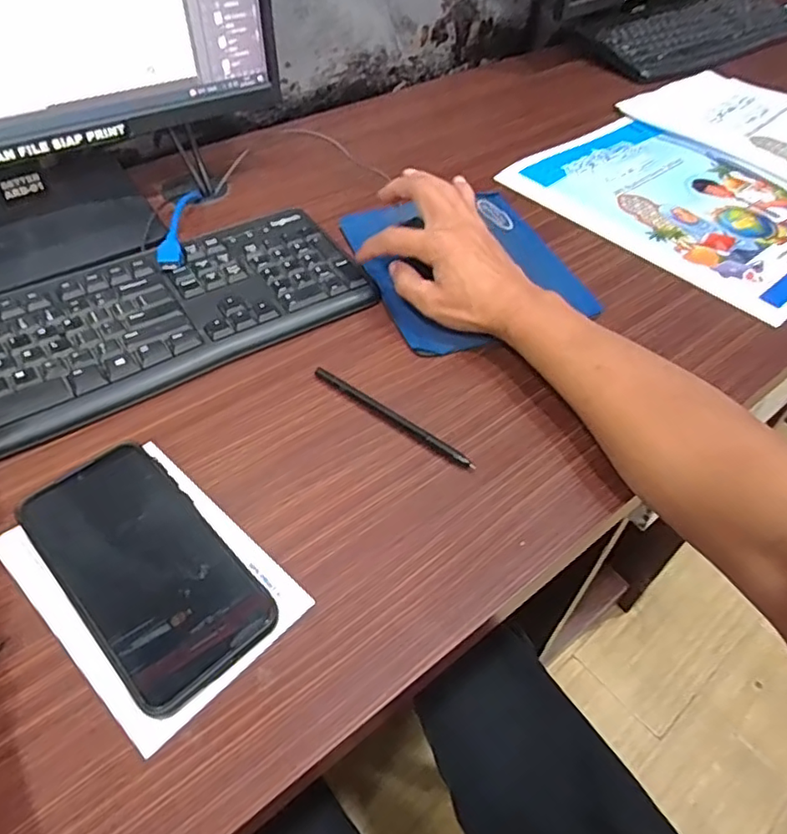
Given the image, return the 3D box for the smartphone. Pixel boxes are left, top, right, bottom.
[{"bbox_3d":[-0.141,0.082,0.341,0.080,0.016,0.159,-35,61,-28],"label":"smartphone"}]

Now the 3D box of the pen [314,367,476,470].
[{"bbox_3d":[-0.002,-0.001,0.425,0.138,0.007,0.006,32,55,20],"label":"pen"}]

